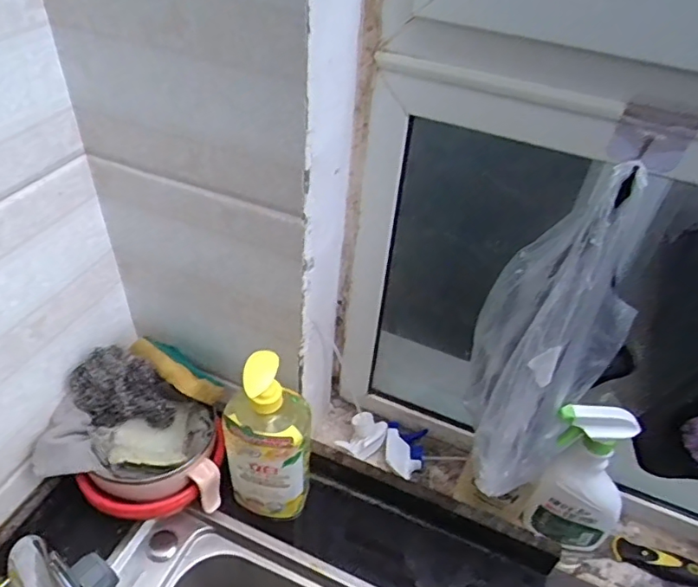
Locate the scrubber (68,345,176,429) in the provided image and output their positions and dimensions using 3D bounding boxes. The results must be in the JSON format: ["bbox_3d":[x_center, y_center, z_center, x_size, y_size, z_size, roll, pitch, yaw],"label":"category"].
[{"bbox_3d":[-0.275,0.120,0.655,0.112,0.100,0.054,-4,44,-10],"label":"scrubber"}]

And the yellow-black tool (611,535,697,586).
[{"bbox_3d":[0.394,0.338,0.684,0.108,0.029,0.035,19,44,14],"label":"yellow-black tool"}]

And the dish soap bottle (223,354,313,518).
[{"bbox_3d":[-0.091,0.173,0.622,0.097,0.257,0.069,-3,43,-9],"label":"dish soap bottle"}]

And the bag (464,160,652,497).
[{"bbox_3d":[0.202,0.048,0.550,0.134,0.323,0.145,-8,44,-15],"label":"bag"}]

